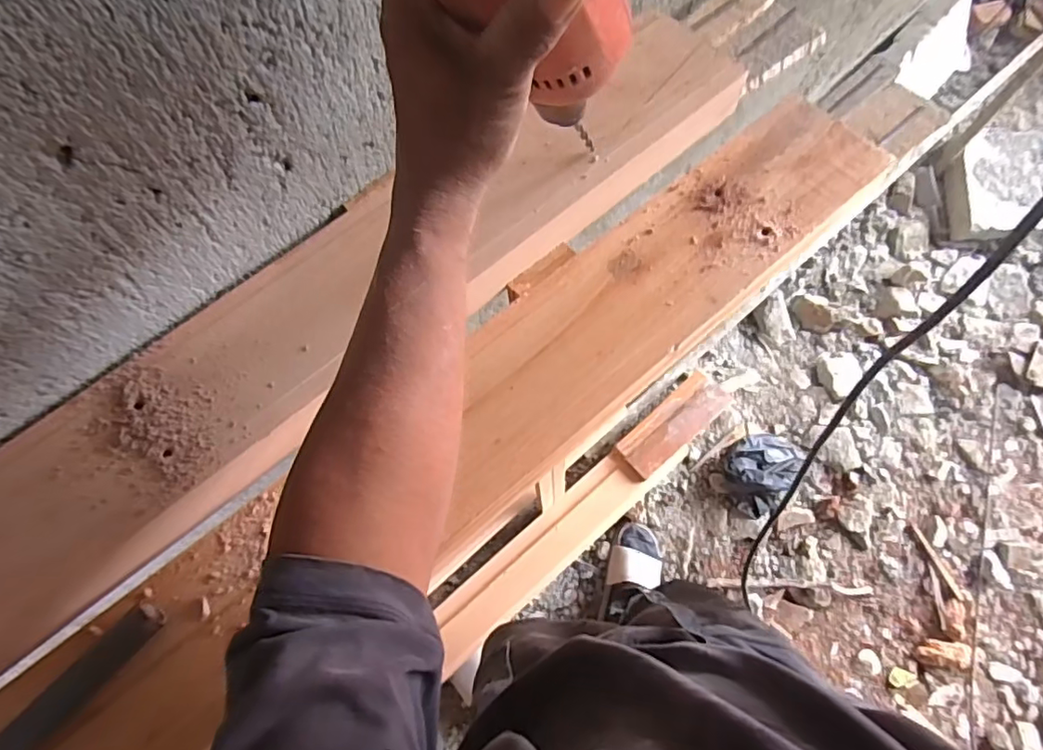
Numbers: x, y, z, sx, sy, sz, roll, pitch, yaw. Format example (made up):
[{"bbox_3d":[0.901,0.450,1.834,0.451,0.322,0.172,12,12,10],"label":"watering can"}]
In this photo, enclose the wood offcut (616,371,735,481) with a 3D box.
[{"bbox_3d":[0.340,0.105,1.261,0.296,0.057,0.102,-40,81,-13],"label":"wood offcut"}]

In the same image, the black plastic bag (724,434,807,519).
[{"bbox_3d":[0.552,0.213,1.304,0.152,0.066,0.203,42,76,7],"label":"black plastic bag"}]

